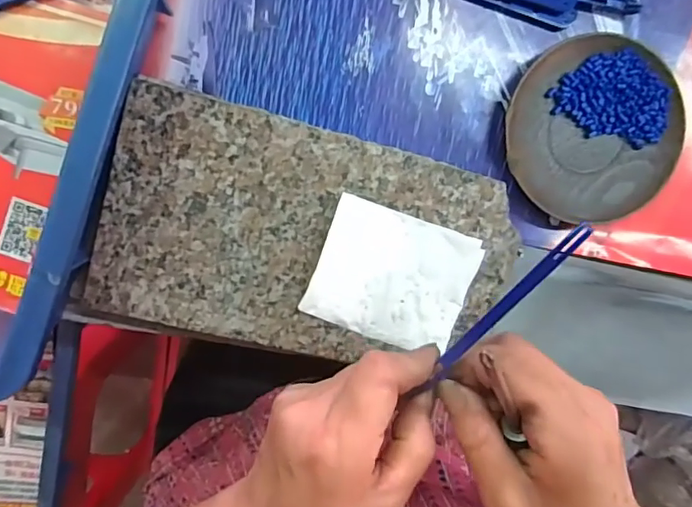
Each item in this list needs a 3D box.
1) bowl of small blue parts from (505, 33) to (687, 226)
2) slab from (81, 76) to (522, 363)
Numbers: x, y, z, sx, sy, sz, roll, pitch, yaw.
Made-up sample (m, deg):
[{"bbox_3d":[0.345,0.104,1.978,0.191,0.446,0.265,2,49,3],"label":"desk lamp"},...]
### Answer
[{"bbox_3d":[0.157,-0.078,0.331,0.112,0.019,0.113,-1,97,-7],"label":"bowl of small blue parts"},{"bbox_3d":[-0.020,-0.007,0.318,0.237,0.025,0.131,14,95,-8],"label":"slab"}]

